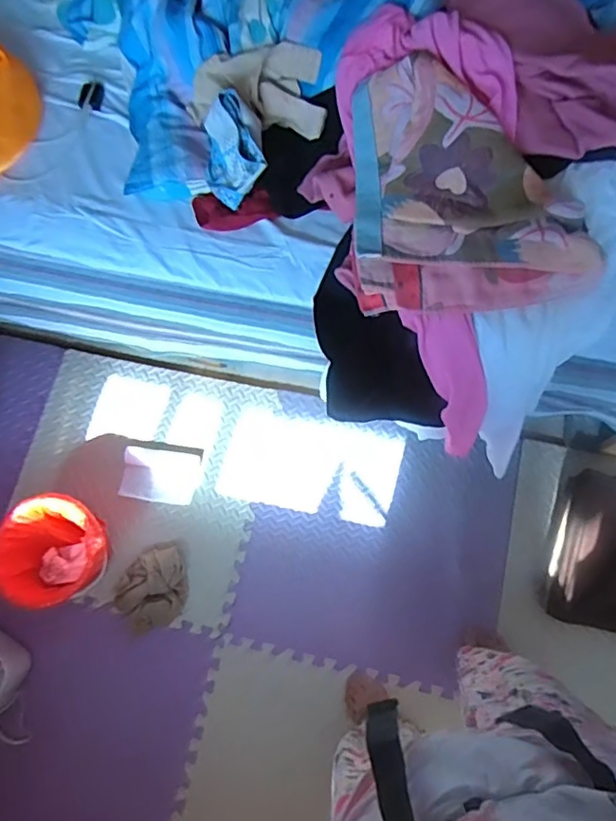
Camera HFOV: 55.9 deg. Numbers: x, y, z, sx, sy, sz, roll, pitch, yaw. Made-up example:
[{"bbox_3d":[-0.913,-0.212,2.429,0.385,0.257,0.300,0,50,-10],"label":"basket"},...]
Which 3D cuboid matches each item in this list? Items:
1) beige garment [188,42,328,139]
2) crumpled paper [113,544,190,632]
[{"bbox_3d":[-0.088,-0.548,1.001,0.241,0.076,0.131,6,73,4],"label":"beige garment"},{"bbox_3d":[-0.354,0.398,1.301,0.156,0.072,0.172,-14,73,-2],"label":"crumpled paper"}]

